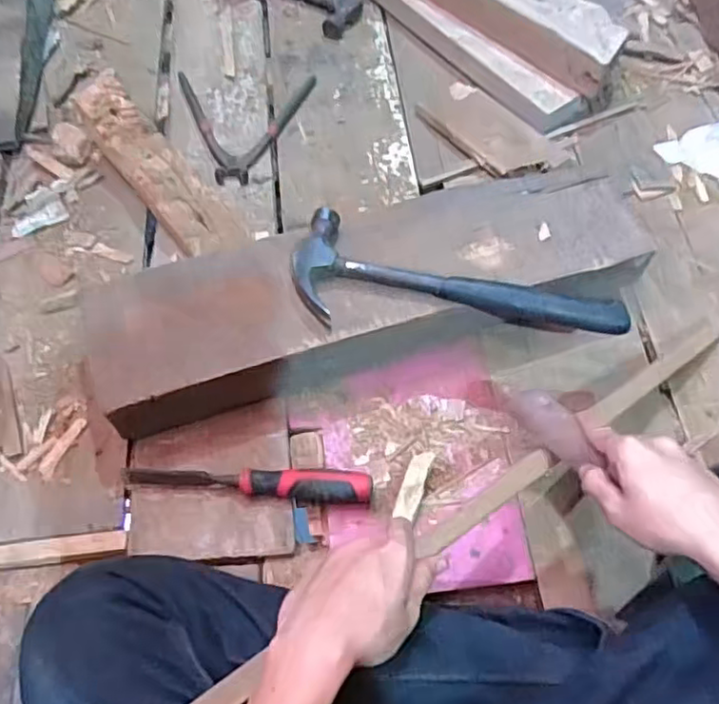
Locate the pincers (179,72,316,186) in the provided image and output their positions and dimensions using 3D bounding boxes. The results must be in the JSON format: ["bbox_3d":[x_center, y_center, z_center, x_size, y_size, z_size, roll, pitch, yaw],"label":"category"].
[{"bbox_3d":[-0.153,-0.300,0.843,0.183,0.021,0.198,-1,62,-1],"label":"pincers"}]

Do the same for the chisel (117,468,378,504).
[{"bbox_3d":[-0.108,0.124,0.614,0.238,0.043,0.027,4,62,2],"label":"chisel"}]

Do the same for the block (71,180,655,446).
[{"bbox_3d":[0.014,-0.059,0.680,0.567,0.100,0.166,-17,63,-9],"label":"block"}]

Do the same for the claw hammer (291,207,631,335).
[{"bbox_3d":[0.093,-0.074,0.623,0.312,0.027,0.116,5,62,2],"label":"claw hammer"}]

